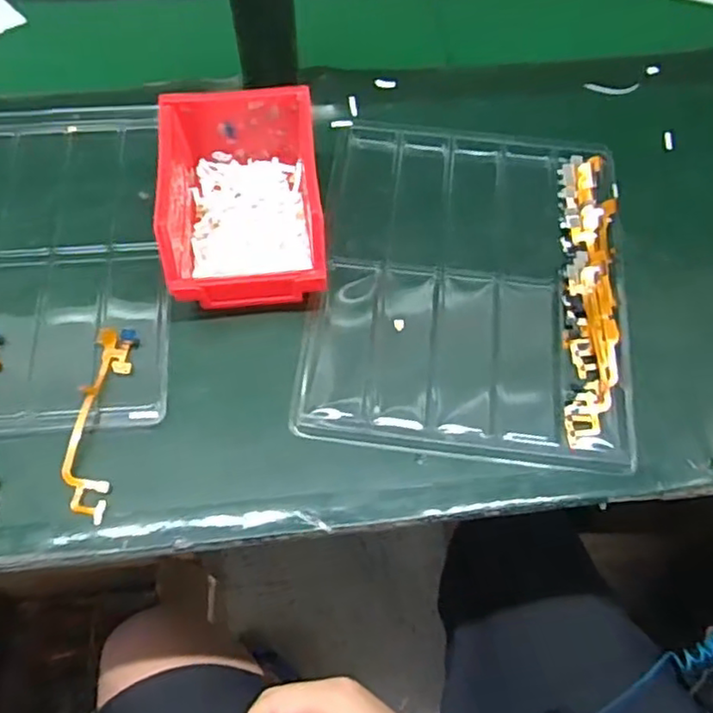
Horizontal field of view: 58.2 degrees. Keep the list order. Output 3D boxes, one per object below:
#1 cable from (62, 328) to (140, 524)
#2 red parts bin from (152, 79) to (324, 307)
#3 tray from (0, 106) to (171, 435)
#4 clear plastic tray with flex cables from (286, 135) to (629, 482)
[{"bbox_3d":[-0.164,0.038,0.404,0.028,0.009,0.124,2,61,0],"label":"cable"},{"bbox_3d":[-0.079,-0.115,0.453,0.104,0.073,0.161,-6,61,-4],"label":"red parts bin"},{"bbox_3d":[-0.242,-0.077,0.465,0.219,0.014,0.281,-5,63,-4],"label":"tray"},{"bbox_3d":[0.082,-0.057,0.461,0.216,0.018,0.259,6,61,3],"label":"clear plastic tray with flex cables"}]

